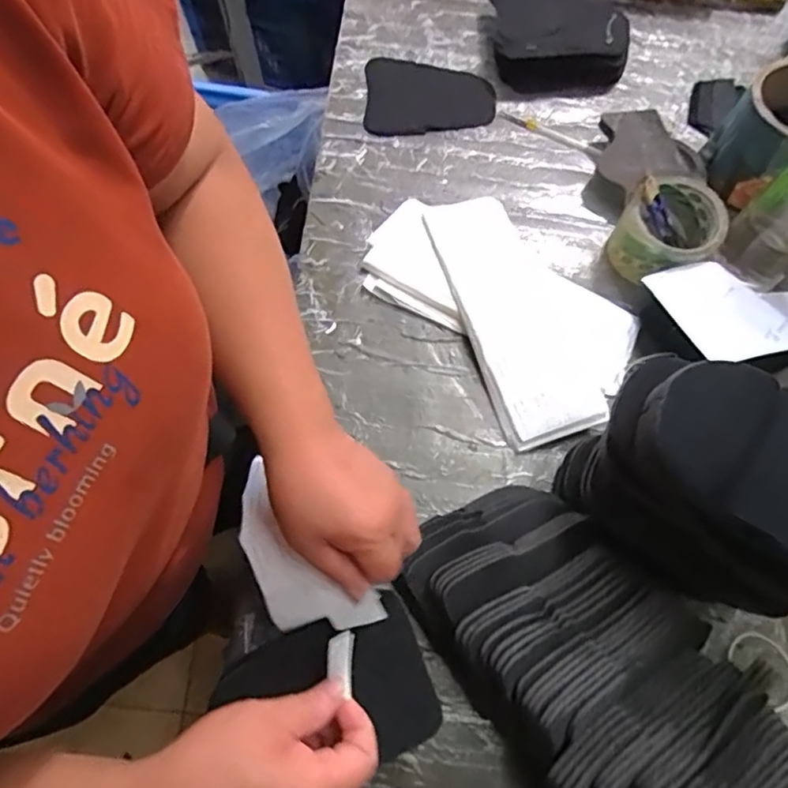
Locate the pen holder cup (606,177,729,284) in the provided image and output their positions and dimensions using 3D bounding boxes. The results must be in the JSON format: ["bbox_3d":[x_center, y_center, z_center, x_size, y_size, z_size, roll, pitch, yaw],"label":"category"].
[{"bbox_3d":[0.268,-0.161,0.576,0.087,0.063,0.098,32,73,10],"label":"pen holder cup"}]

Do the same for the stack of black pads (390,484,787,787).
[{"bbox_3d":[0.146,0.201,0.436,0.170,0.096,0.302,-37,75,-12],"label":"stack of black pads"}]

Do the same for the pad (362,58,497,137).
[{"bbox_3d":[0.041,-0.338,0.668,0.145,0.007,0.095,2,71,0],"label":"pad"}]

